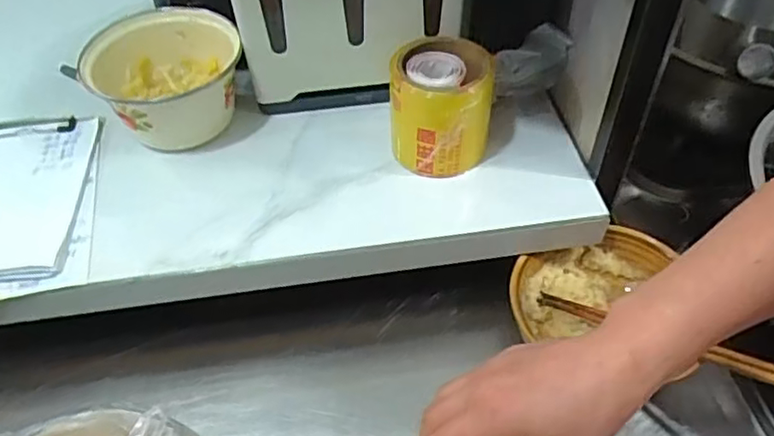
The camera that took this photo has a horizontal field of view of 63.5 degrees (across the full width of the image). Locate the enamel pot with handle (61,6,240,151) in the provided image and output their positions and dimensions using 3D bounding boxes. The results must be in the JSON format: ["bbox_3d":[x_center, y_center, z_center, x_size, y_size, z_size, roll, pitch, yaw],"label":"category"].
[{"bbox_3d":[-0.228,-0.143,0.662,0.144,0.088,0.146,-3,49,4],"label":"enamel pot with handle"}]

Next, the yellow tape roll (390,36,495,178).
[{"bbox_3d":[0.053,-0.110,0.616,0.093,0.106,0.095,-3,49,4],"label":"yellow tape roll"}]

